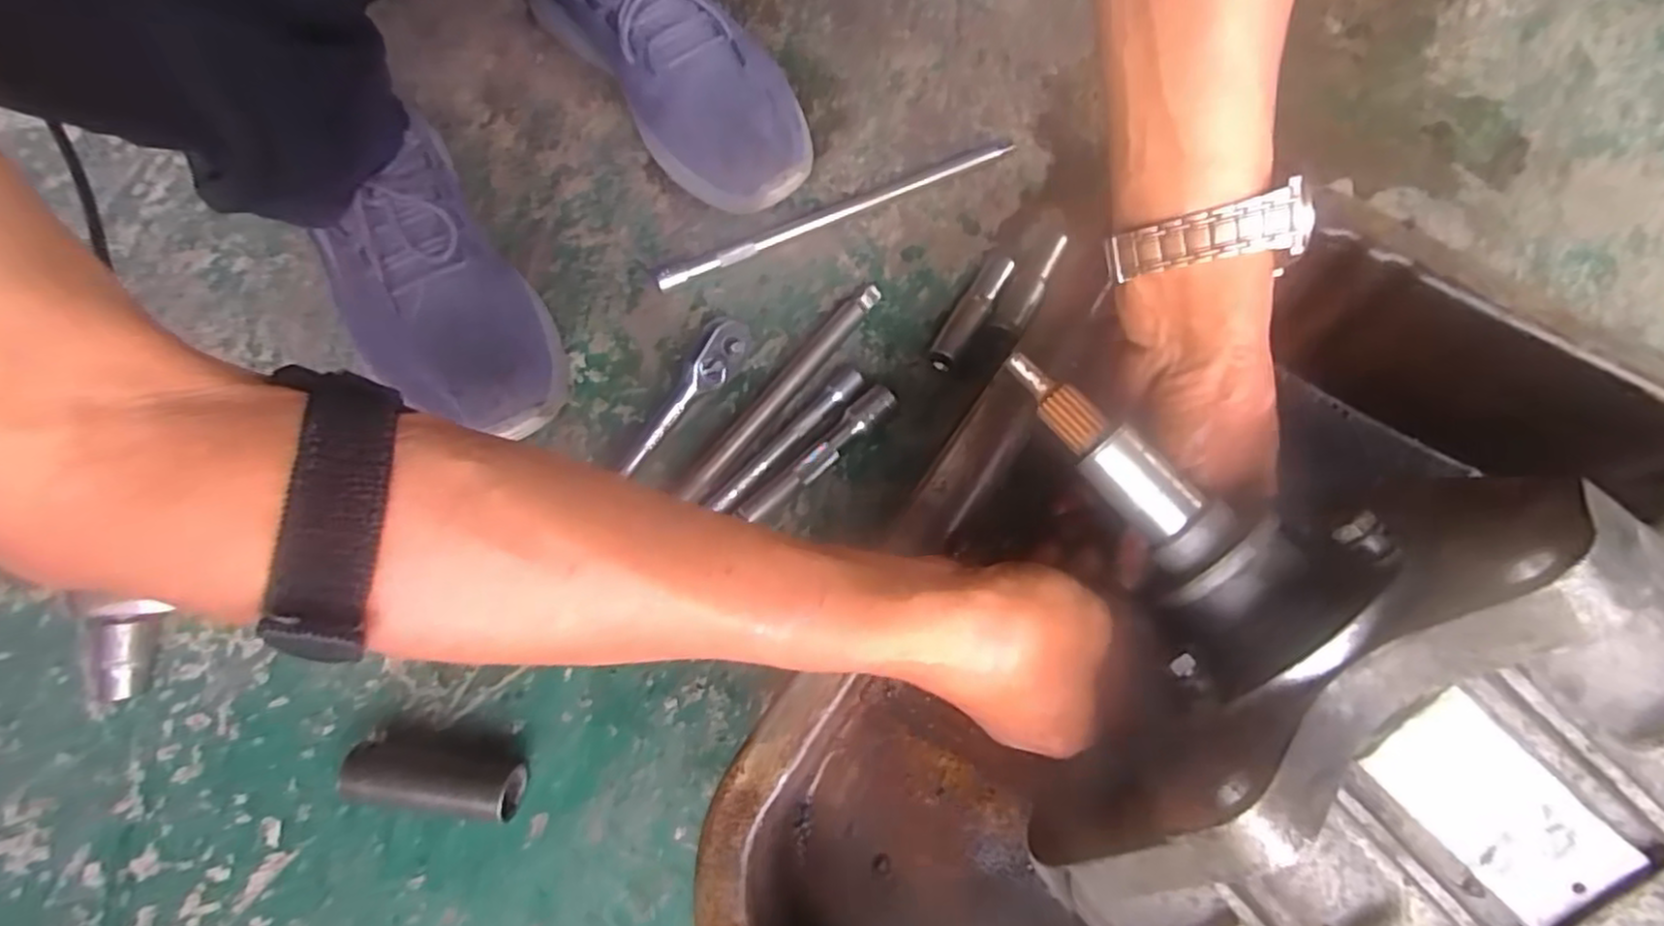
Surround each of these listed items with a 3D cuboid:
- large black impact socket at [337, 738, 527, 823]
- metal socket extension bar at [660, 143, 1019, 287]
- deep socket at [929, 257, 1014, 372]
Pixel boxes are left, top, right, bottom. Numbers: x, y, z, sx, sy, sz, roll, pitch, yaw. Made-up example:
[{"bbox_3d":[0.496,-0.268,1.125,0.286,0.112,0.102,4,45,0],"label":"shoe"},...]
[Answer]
[{"bbox_3d":[-0.193,0.153,0.354,0.081,0.030,0.028,7,70,4],"label":"large black impact socket"},{"bbox_3d":[0.002,-0.162,0.466,0.242,0.013,0.016,-24,71,-7],"label":"metal socket extension bar"},{"bbox_3d":[0.085,-0.092,0.442,0.019,0.017,0.077,34,74,12],"label":"deep socket"}]

